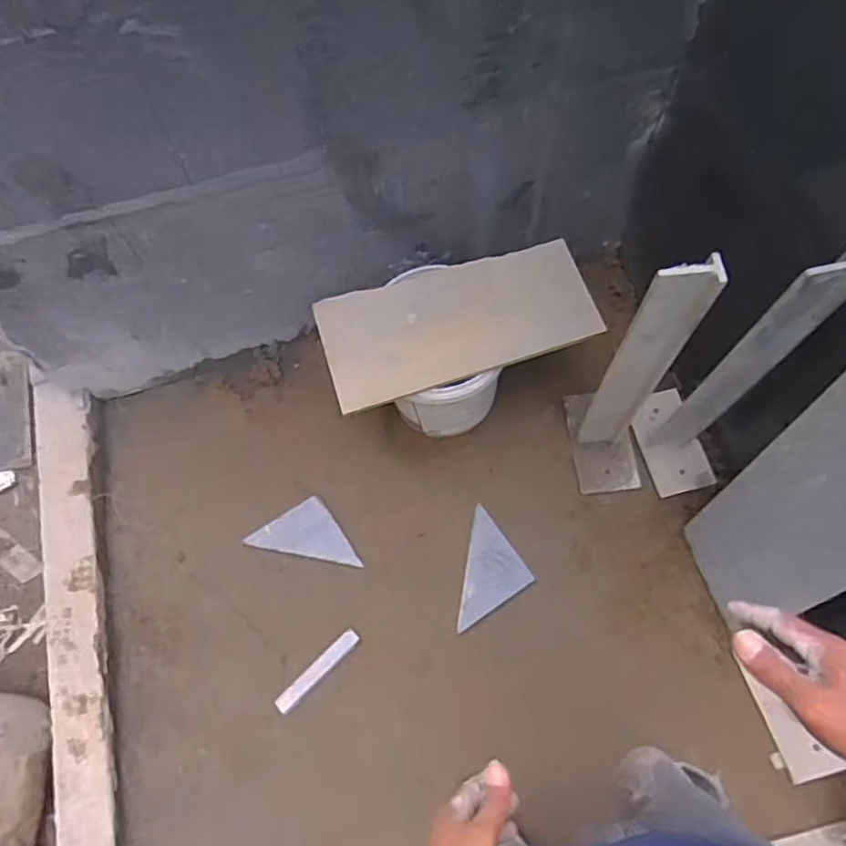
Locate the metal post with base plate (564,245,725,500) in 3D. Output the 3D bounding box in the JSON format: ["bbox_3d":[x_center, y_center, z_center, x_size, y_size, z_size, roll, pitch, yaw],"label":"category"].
[{"bbox_3d":[0.407,-0.095,1.229,0.149,0.685,0.223,-5,67,1],"label":"metal post with base plate"}]

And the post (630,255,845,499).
[{"bbox_3d":[0.568,-0.084,1.220,0.143,0.690,0.239,-15,68,-3],"label":"post"}]

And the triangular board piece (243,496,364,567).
[{"bbox_3d":[-0.257,0.236,1.493,0.256,0.015,0.133,11,68,7],"label":"triangular board piece"}]

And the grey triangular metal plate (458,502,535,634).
[{"bbox_3d":[0.165,0.322,1.435,0.137,0.012,0.262,6,67,12],"label":"grey triangular metal plate"}]

